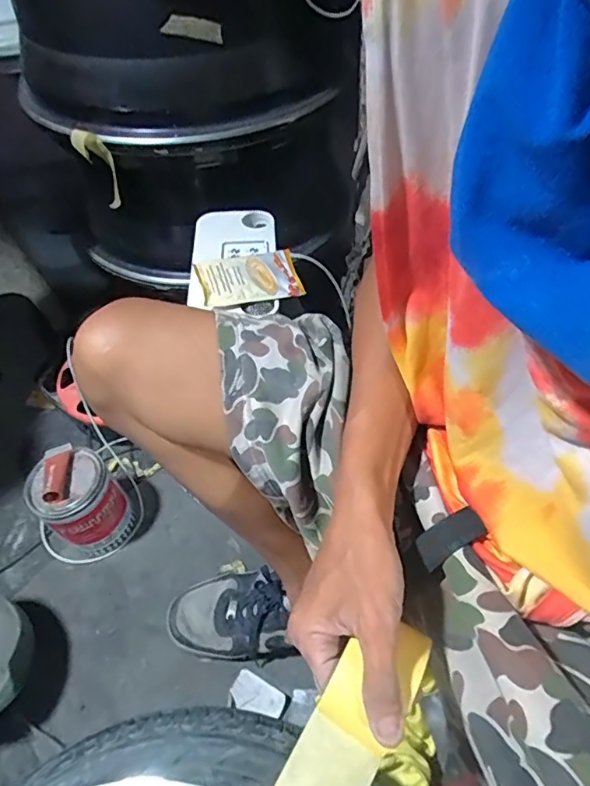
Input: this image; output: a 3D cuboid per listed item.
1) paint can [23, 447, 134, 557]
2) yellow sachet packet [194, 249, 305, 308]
[{"bbox_3d":[-0.298,0.161,0.736,0.102,0.147,0.096,-1,51,1],"label":"paint can"},{"bbox_3d":[-0.050,-0.130,0.570,0.109,0.020,0.082,-17,53,-12],"label":"yellow sachet packet"}]

